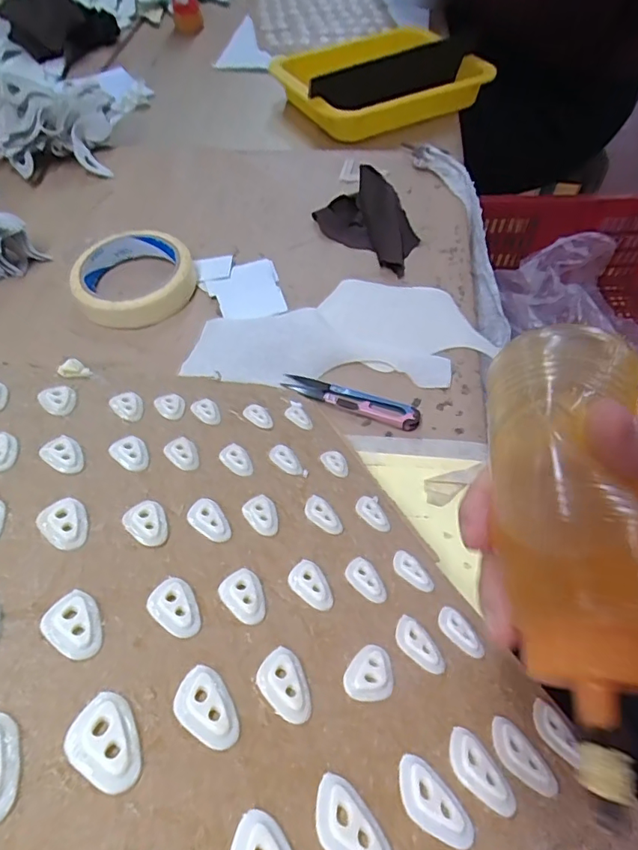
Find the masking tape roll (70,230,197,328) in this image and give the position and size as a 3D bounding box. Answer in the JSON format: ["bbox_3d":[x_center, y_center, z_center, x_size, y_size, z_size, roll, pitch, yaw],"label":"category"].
[{"bbox_3d":[-0.156,-0.125,0.435,0.097,0.028,0.097,0,55,0],"label":"masking tape roll"}]

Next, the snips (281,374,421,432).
[{"bbox_3d":[0.023,-0.019,0.367,0.099,0.007,0.020,18,57,12],"label":"snips"}]

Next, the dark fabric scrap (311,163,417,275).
[{"bbox_3d":[0.058,-0.195,0.484,0.115,0.022,0.085,39,64,24],"label":"dark fabric scrap"}]

